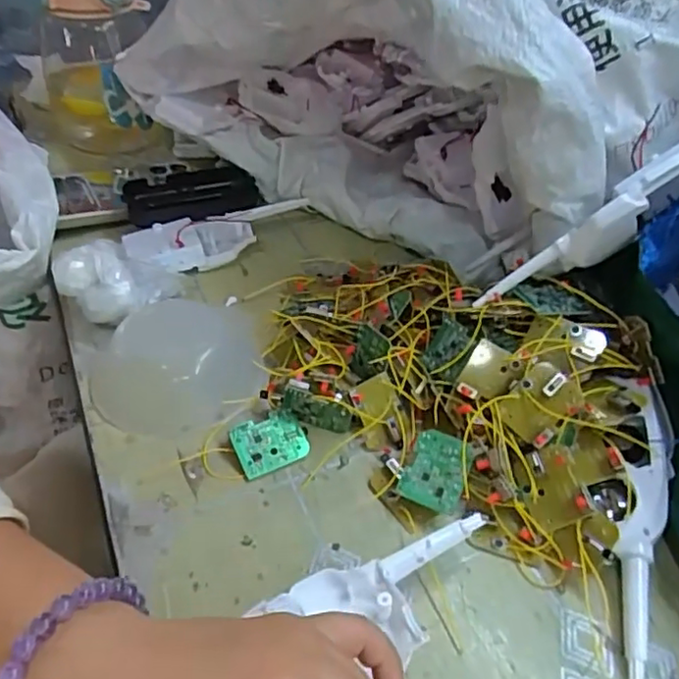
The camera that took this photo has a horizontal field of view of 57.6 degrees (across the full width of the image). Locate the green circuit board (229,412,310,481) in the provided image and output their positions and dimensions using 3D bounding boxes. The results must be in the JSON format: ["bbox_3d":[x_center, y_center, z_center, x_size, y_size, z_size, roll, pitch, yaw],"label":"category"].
[{"bbox_3d":[-0.042,0.062,0.372,0.043,0.004,0.033,-19,69,-24],"label":"green circuit board"}]

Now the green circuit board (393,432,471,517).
[{"bbox_3d":[0.055,0.074,0.349,0.034,0.005,0.042,20,68,12],"label":"green circuit board"}]

